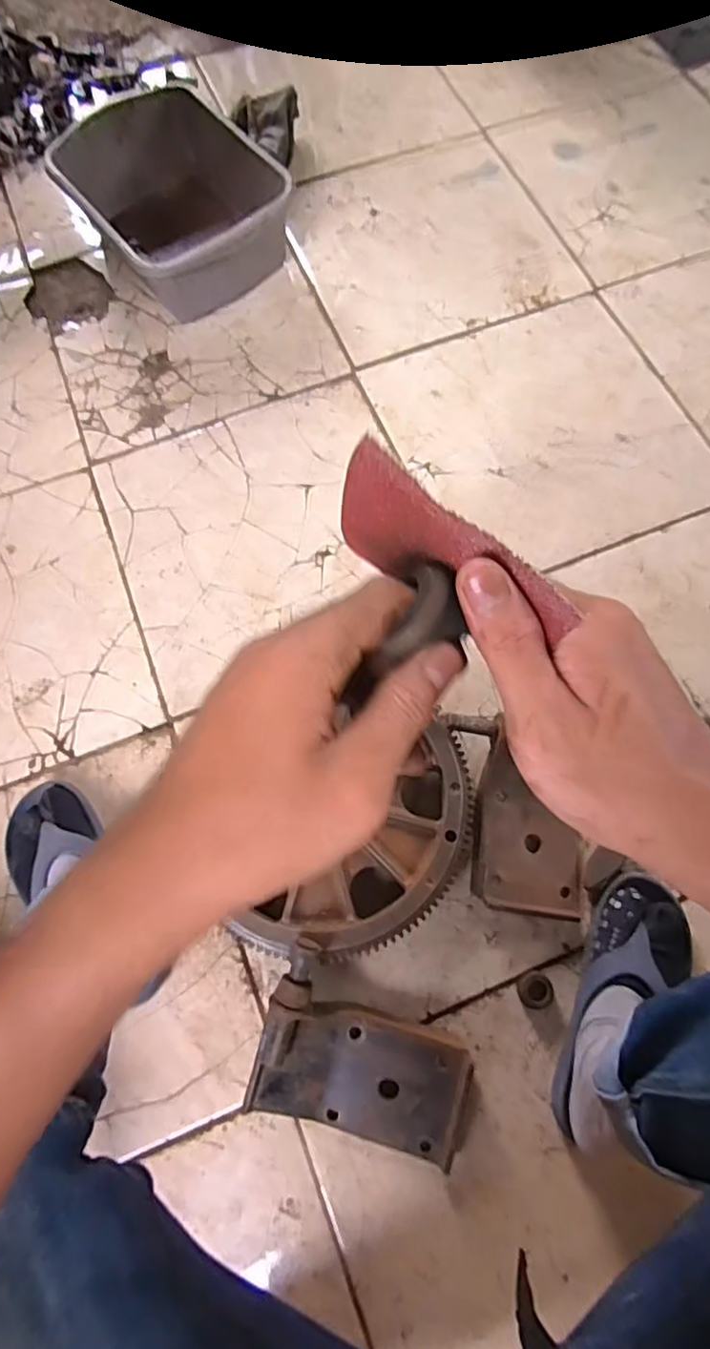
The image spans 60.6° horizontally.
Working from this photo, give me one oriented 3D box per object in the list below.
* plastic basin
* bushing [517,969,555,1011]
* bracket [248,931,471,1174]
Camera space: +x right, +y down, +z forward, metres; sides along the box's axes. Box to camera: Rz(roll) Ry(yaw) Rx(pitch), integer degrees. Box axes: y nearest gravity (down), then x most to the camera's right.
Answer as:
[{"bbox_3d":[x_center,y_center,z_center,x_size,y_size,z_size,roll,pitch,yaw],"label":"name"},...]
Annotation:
[{"bbox_3d":[-0.264,-0.707,0.928,0.258,0.120,0.337,-37,75,-9],"label":"plastic basin"},{"bbox_3d":[0.187,0.324,0.624,0.037,0.018,0.034,-1,73,2],"label":"bushing"},{"bbox_3d":[0.013,0.363,0.585,0.201,0.065,0.160,15,74,6],"label":"bracket"}]

